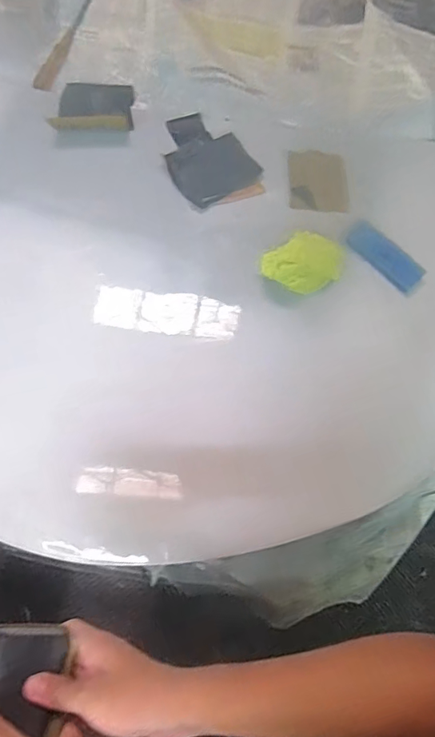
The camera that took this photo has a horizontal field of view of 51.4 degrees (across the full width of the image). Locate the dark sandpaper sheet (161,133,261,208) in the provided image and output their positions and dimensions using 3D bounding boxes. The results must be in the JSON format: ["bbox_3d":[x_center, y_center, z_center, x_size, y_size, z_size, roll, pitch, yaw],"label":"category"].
[{"bbox_3d":[-0.008,-0.369,0.830,0.146,0.012,0.136,-27,74,-4],"label":"dark sandpaper sheet"}]

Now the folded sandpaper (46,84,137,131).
[{"bbox_3d":[-0.242,-0.517,0.892,0.150,0.017,0.147,-2,58,-6],"label":"folded sandpaper"}]

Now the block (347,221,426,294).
[{"bbox_3d":[0.301,-0.202,0.810,0.147,0.032,0.059,45,64,7],"label":"block"}]

